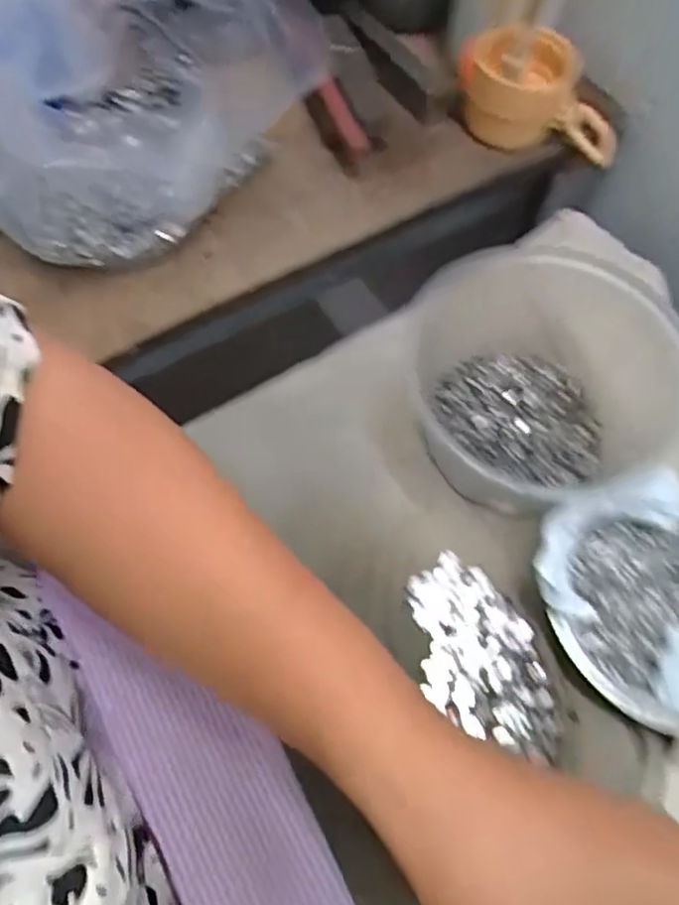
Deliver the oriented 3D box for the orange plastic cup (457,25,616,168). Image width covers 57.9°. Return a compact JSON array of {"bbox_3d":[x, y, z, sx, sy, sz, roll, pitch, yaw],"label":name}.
[{"bbox_3d":[0.128,-0.227,0.384,0.105,0.078,0.049,-6,62,-3],"label":"orange plastic cup"}]

